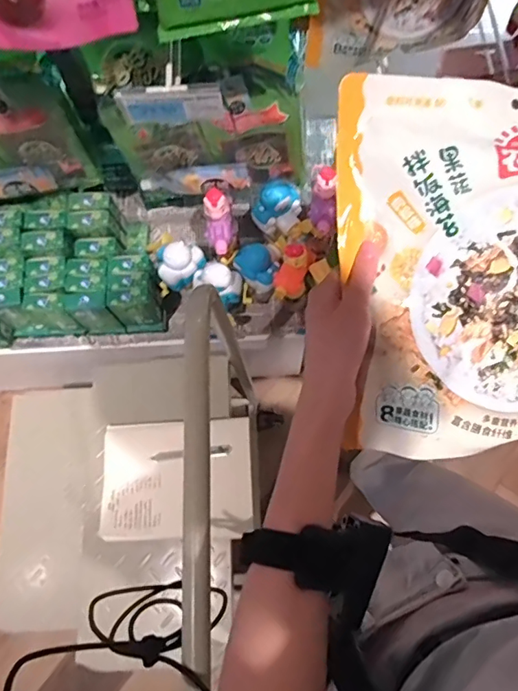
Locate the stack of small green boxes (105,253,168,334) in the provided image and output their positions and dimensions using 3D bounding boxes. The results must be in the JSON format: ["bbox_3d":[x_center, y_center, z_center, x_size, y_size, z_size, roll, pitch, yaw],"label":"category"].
[{"bbox_3d":[-0.229,-0.096,0.934,0.081,0.128,0.102,-1,73,2],"label":"stack of small green boxes"}]

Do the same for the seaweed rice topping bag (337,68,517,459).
[{"bbox_3d":[0.184,-0.056,0.362,0.244,0.041,0.276,-1,94,-1],"label":"seaweed rice topping bag"}]

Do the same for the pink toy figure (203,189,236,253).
[{"bbox_3d":[-0.065,-0.207,0.803,0.046,0.102,0.043,-4,39,1],"label":"pink toy figure"}]

